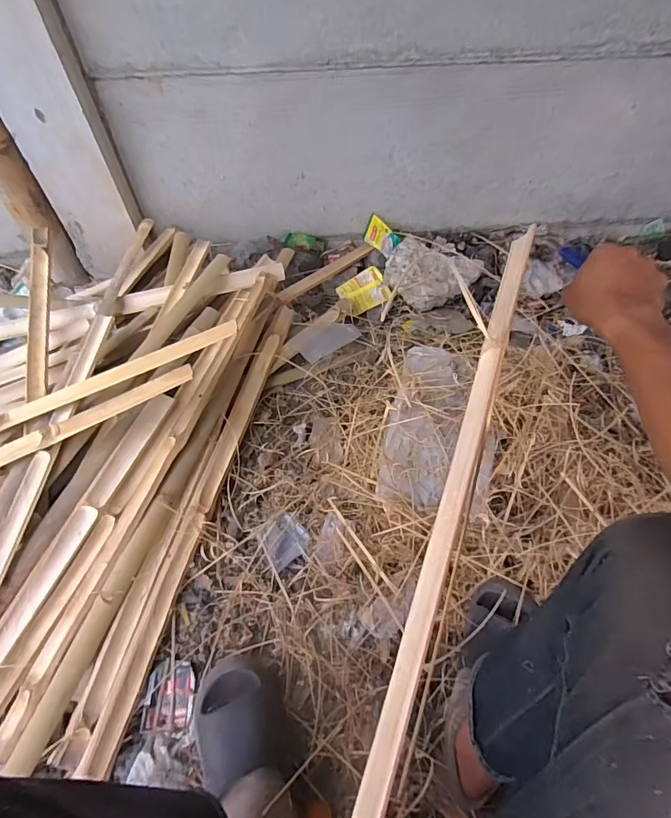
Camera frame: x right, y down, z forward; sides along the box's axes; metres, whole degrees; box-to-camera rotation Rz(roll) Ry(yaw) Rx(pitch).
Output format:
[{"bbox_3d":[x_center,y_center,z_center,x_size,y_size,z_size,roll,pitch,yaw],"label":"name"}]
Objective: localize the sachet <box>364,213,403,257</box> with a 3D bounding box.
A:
[{"bbox_3d":[0.126,-0.464,1.177,0.021,0.074,0.104,-29,69,-39],"label":"sachet"}]

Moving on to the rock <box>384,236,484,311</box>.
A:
[{"bbox_3d":[0.244,-0.338,1.113,0.223,0.102,0.152,17,56,12],"label":"rock"}]

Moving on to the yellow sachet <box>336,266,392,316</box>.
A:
[{"bbox_3d":[0.077,-0.305,1.132,0.117,0.022,0.099,-33,86,-7],"label":"yellow sachet"}]

